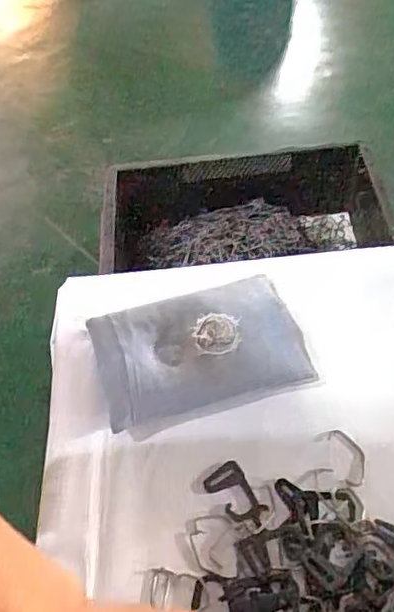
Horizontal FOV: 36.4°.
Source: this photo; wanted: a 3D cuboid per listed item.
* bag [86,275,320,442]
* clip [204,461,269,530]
[{"bbox_3d":[0.002,0.035,0.500,0.168,0.035,0.113,-16,51,-9],"label":"bag"},{"bbox_3d":[0.031,0.137,0.435,0.030,0.004,0.050,-35,56,-22],"label":"clip"}]

